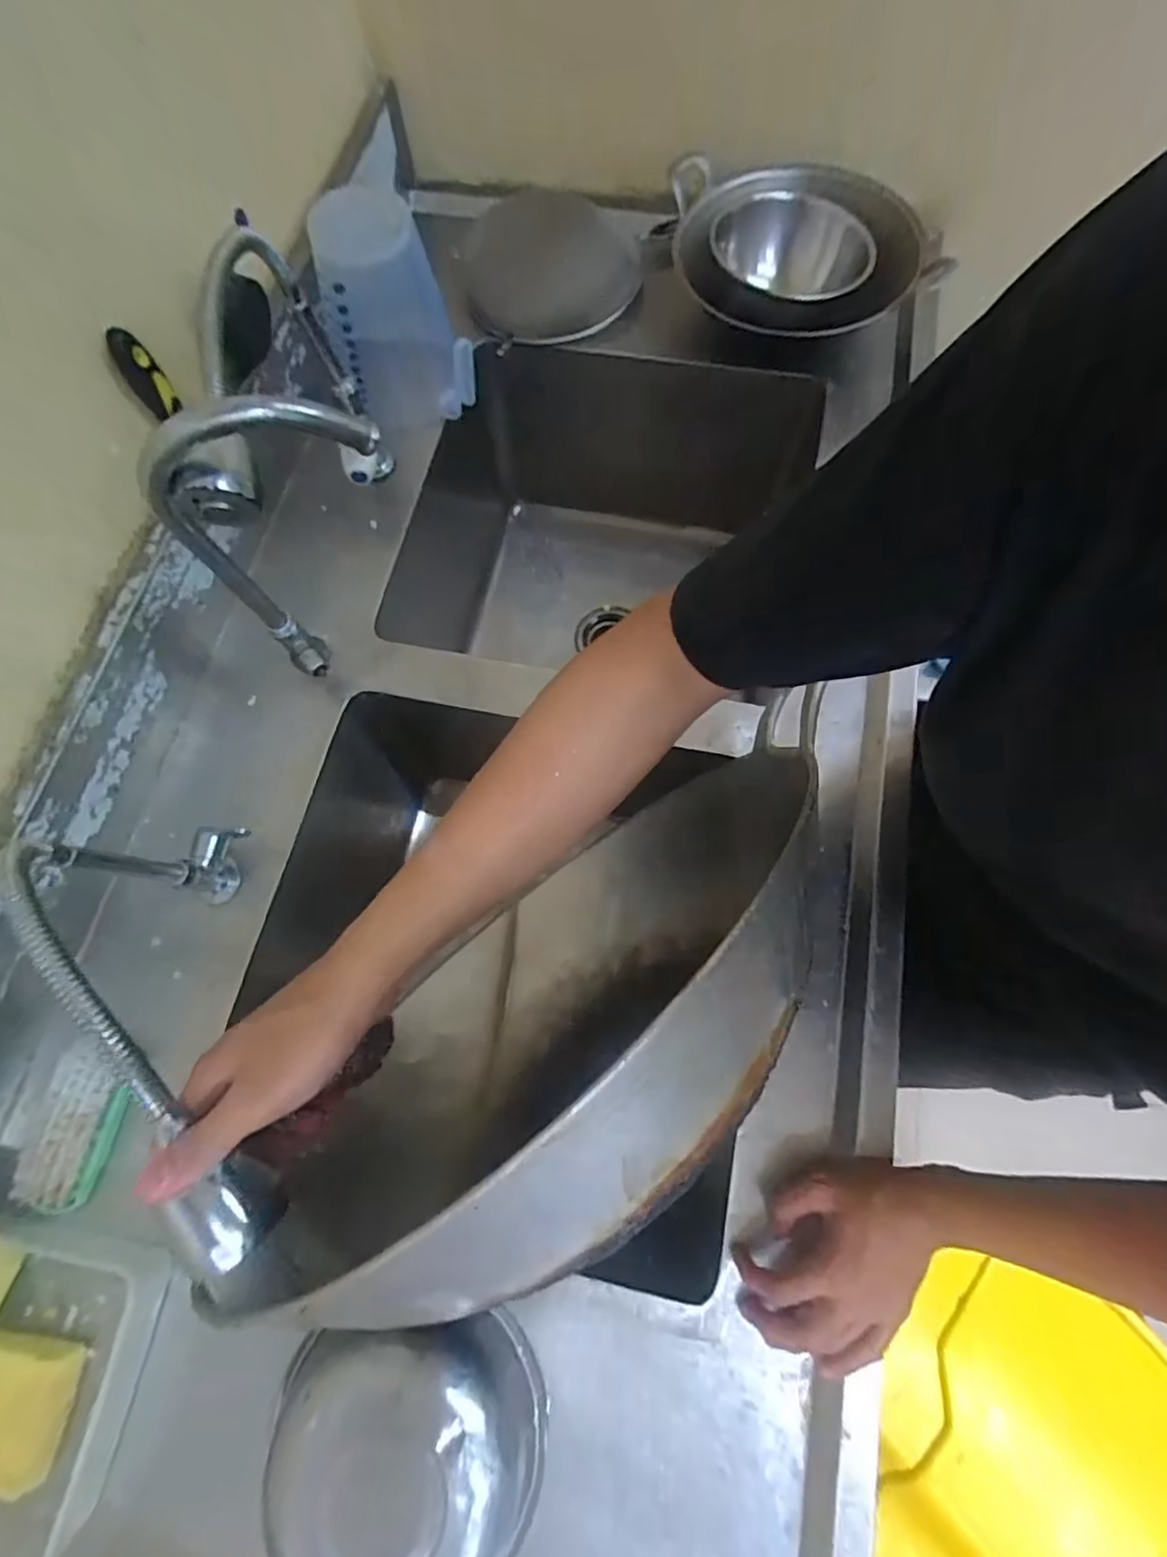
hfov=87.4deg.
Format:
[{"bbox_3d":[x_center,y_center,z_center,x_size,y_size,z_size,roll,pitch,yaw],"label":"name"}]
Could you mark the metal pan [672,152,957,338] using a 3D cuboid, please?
[{"bbox_3d":[0.251,-0.622,0.721,0.280,0.071,0.264,0,72,1],"label":"metal pan"}]

